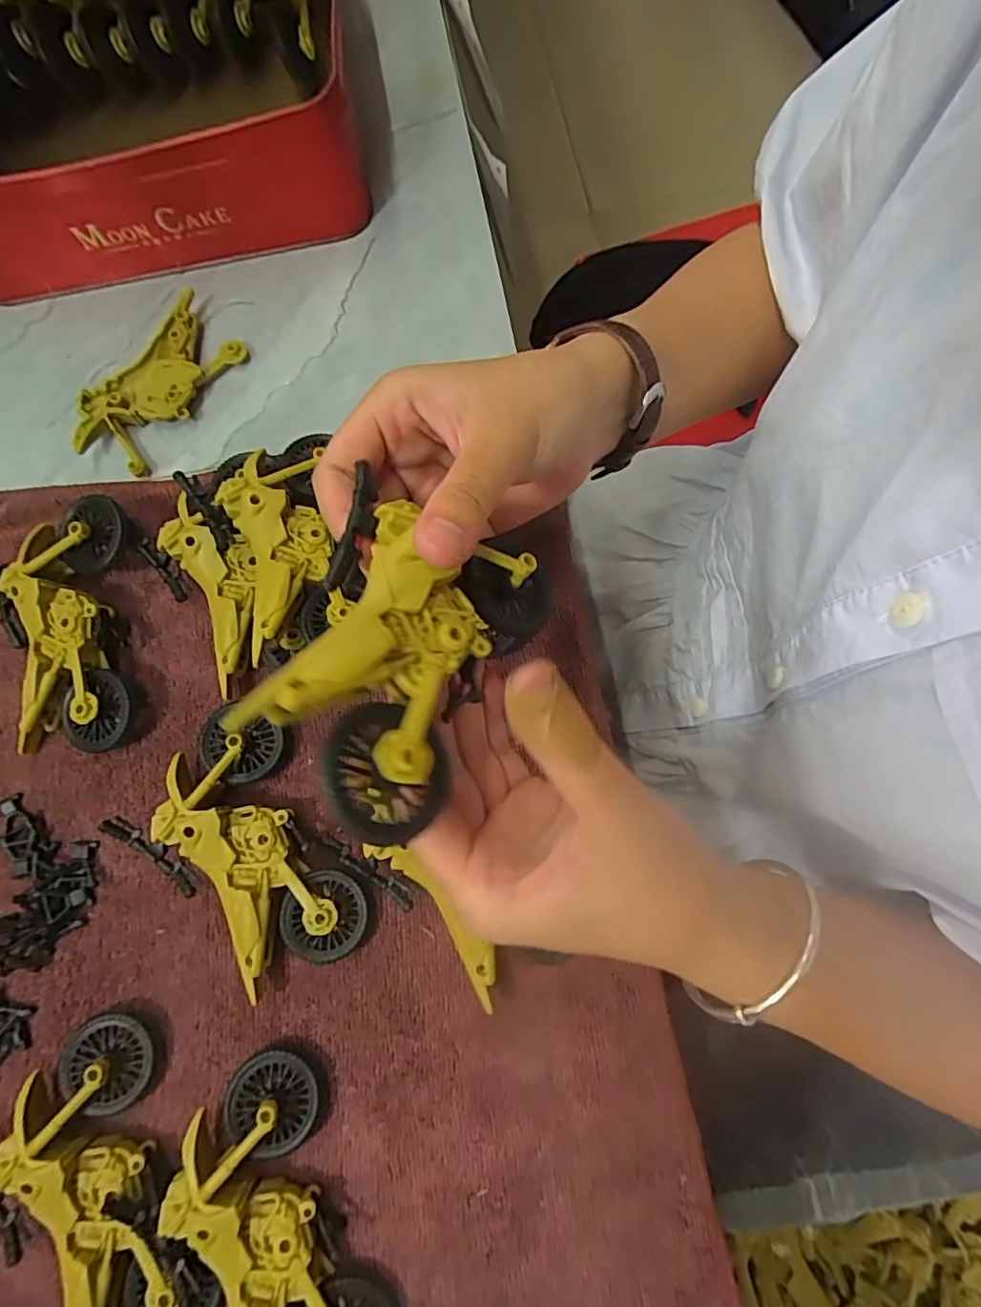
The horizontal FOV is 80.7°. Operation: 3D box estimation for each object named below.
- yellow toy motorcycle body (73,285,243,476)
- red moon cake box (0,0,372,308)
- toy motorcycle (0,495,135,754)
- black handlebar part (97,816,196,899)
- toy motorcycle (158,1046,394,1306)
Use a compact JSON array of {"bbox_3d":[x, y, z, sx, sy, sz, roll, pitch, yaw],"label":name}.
[{"bbox_3d":[-0.178,-0.143,0.311,0.046,0.014,0.097,34,80,8],"label":"yellow toy motorcycle body"},{"bbox_3d":[-0.209,-0.342,0.326,0.240,0.079,0.255,-9,78,-2],"label":"red moon cake box"},{"bbox_3d":[-0.196,-0.013,0.270,0.053,0.029,0.112,-4,77,0],"label":"toy motorcycle"},{"bbox_3d":[-0.144,0.085,0.247,0.048,0.005,0.011,42,81,-5],"label":"black handlebar part"},{"bbox_3d":[-0.082,0.221,0.220,0.057,0.023,0.114,-23,78,-4],"label":"toy motorcycle"}]

